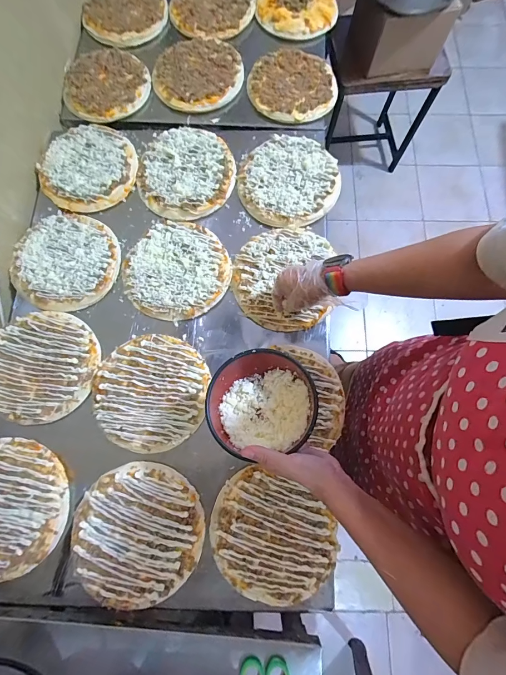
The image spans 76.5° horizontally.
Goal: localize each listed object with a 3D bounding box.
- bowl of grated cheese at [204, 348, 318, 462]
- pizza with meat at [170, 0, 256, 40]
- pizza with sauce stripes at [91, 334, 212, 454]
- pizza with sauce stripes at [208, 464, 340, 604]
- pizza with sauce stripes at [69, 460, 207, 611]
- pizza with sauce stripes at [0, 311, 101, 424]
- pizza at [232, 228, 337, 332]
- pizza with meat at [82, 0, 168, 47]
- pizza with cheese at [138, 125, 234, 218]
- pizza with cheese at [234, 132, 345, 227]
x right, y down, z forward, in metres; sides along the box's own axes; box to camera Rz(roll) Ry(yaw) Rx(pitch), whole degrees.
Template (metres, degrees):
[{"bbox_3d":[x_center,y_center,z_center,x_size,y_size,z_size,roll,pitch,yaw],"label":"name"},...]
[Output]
[{"bbox_3d":[0.007,0.087,0.443,0.143,0.061,0.127,-9,75,-2],"label":"bowl of grated cheese"},{"bbox_3d":[-0.099,-0.843,0.808,0.197,0.010,0.231,19,76,5],"label":"pizza with meat"},{"bbox_3d":[-0.179,0.090,0.555,0.195,0.012,0.193,8,75,3],"label":"pizza with sauce stripes"},{"bbox_3d":[0.029,0.314,0.502,0.195,0.017,0.169,24,76,7],"label":"pizza with sauce stripes"},{"bbox_3d":[-0.179,0.304,0.505,0.195,0.022,0.191,0,75,1],"label":"pizza with sauce stripes"},{"bbox_3d":[-0.382,0.048,0.578,0.197,0.014,0.194,0,75,1],"label":"pizza with sauce stripes"},{"bbox_3d":[0.054,-0.116,0.609,0.180,0.019,0.202,4,81,4],"label":"pizza"},{"bbox_3d":[-0.323,-0.823,0.810,0.205,0.023,0.214,0,75,1],"label":"pizza with meat"},{"bbox_3d":[-0.141,-0.344,0.663,0.196,0.024,0.196,0,75,1],"label":"pizza with cheese"},{"bbox_3d":[0.072,-0.324,0.655,0.200,0.022,0.197,1,75,1],"label":"pizza with cheese"}]

